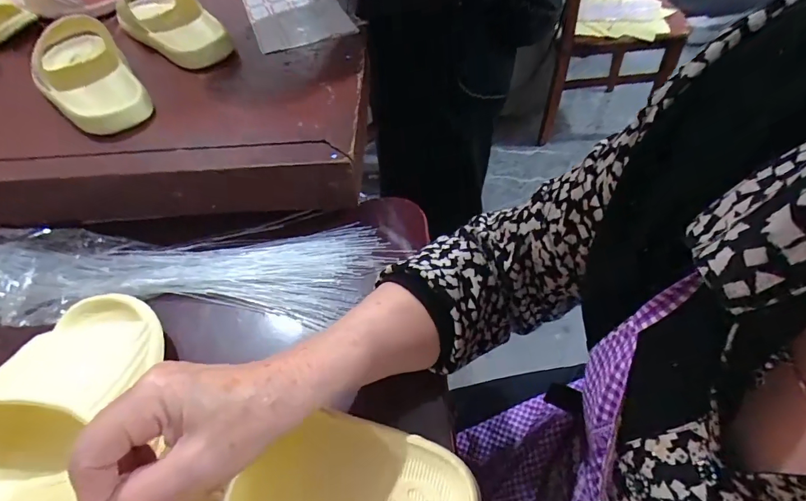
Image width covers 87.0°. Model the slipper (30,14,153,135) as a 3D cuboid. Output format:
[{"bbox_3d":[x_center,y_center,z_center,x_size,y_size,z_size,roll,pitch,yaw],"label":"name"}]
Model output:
[{"bbox_3d":[-0.380,-0.222,0.496,0.091,0.064,0.252,-31,55,-20],"label":"slipper"}]

